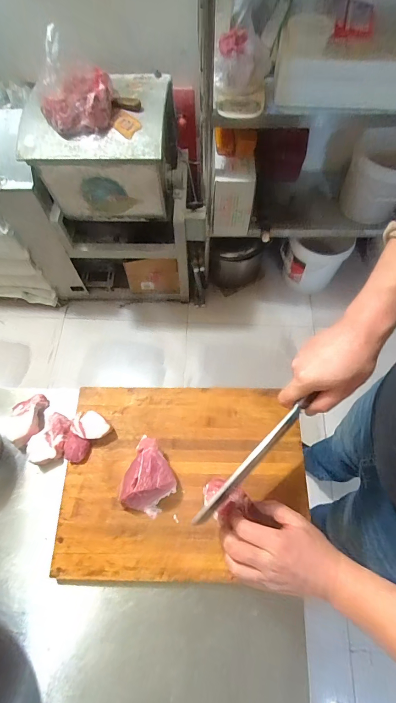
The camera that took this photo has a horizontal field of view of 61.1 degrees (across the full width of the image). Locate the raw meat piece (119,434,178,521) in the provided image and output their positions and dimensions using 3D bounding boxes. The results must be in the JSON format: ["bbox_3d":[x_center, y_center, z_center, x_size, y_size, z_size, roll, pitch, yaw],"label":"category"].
[{"bbox_3d":[-0.073,0.197,0.528,0.076,0.050,0.105,14,66,7],"label":"raw meat piece"}]

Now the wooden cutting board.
[{"bbox_3d":[-0.020,0.202,0.558,0.391,0.020,0.297,0,65,1],"label":"wooden cutting board"}]

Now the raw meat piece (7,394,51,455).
[{"bbox_3d":[-0.309,0.127,0.608,0.051,0.034,0.096,5,66,3],"label":"raw meat piece"}]

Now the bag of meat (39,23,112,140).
[{"bbox_3d":[-0.330,-0.694,0.878,0.198,0.179,0.125,-12,66,-5],"label":"bag of meat"}]

